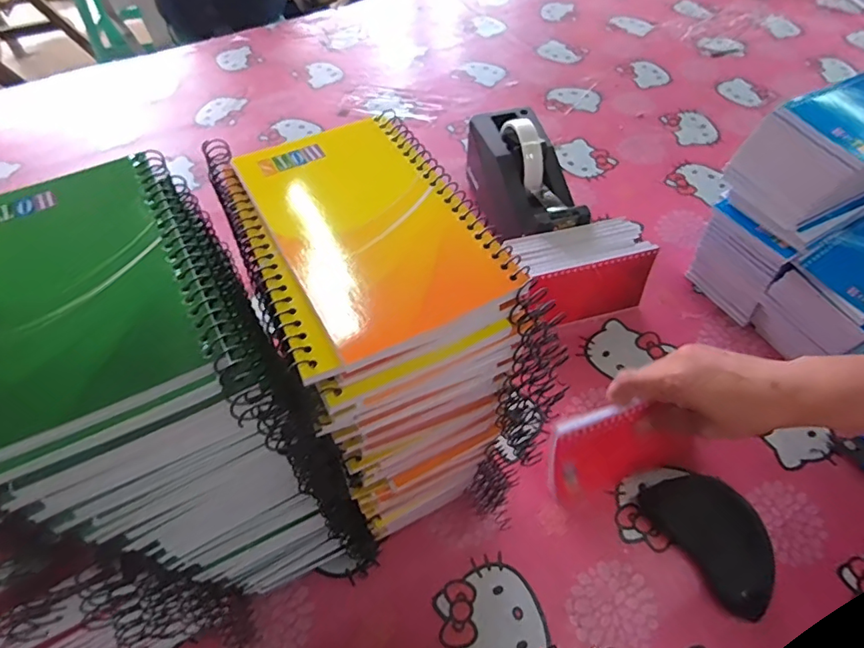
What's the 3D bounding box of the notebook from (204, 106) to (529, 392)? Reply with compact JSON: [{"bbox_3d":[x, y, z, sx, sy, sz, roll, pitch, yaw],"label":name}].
[{"bbox_3d":[-0.033,-0.045,0.226,0.098,0.008,0.128,-24,57,-16],"label":"notebook"}]

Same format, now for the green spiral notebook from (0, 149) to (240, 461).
[{"bbox_3d":[-0.134,-0.020,0.199,0.085,0.009,0.131,-26,58,-17],"label":"green spiral notebook"}]

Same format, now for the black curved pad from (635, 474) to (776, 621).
[{"bbox_3d":[0.223,0.164,0.402,0.065,0.021,0.103,-24,58,-15],"label":"black curved pad"}]

